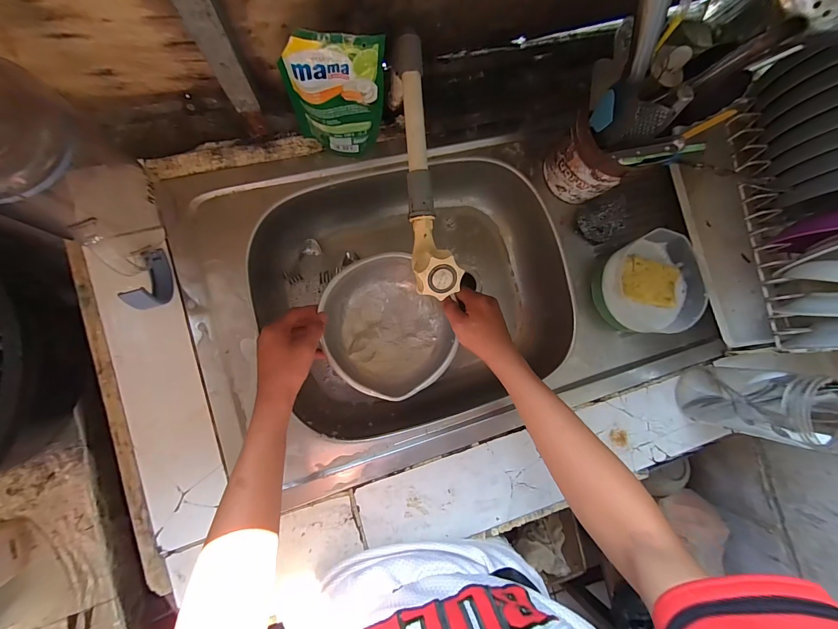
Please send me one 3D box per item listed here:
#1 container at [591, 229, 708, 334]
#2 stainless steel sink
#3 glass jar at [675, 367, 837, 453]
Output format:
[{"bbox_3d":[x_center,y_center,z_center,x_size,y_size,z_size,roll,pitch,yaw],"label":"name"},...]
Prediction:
[{"bbox_3d":[0.352,-0.047,0.544,0.153,0.058,0.150,-2,86,-9],"label":"container"},{"bbox_3d":[0.036,-0.039,0.574,0.694,0.132,0.453,-15,88,-11],"label":"stainless steel sink"},{"bbox_3d":[0.465,0.120,0.483,0.090,0.169,0.082,1,86,-9],"label":"glass jar"}]

